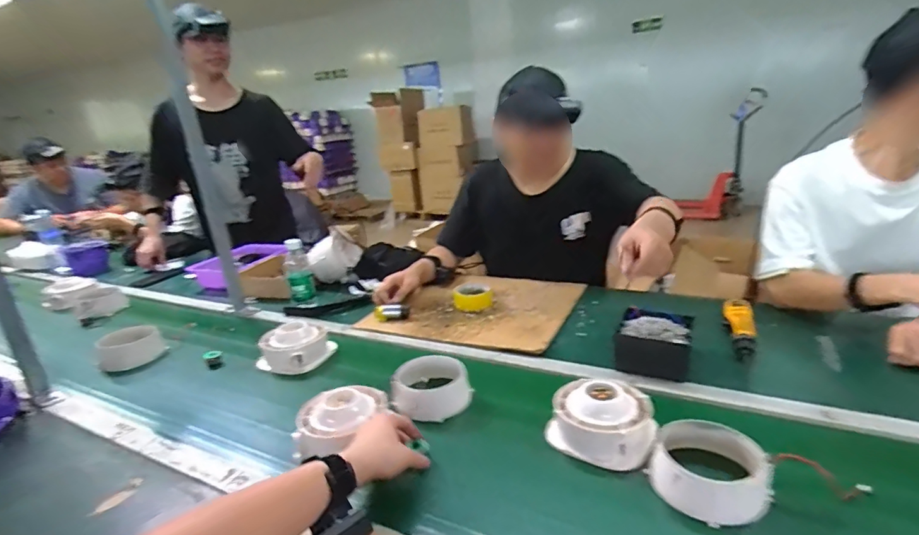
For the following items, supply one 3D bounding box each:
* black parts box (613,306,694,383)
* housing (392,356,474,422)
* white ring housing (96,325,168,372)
[{"bbox_3d":[0.351,0.133,0.858,0.126,0.069,0.125,5,21,27],"label":"black parts box"},{"bbox_3d":[-0.048,0.201,0.792,0.127,0.054,0.107,-9,19,-11],"label":"housing"},{"bbox_3d":[-0.698,0.165,1.005,0.121,0.065,0.119,-17,23,-32],"label":"white ring housing"}]

